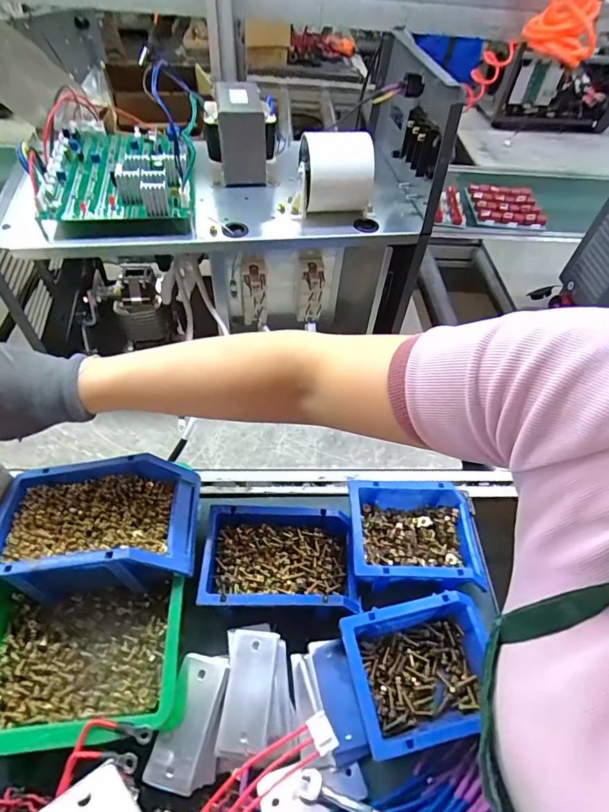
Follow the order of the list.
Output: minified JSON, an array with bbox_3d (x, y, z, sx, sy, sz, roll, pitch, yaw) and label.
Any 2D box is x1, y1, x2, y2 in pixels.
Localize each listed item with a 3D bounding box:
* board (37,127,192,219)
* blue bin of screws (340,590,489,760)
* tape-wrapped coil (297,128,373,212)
[{"bbox_3d":[-0.221,-0.285,0.512,0.154,0.044,0.200,-9,53,-11],"label":"board"},{"bbox_3d":[0.114,0.246,0.410,0.143,0.060,0.103,-8,53,-11],"label":"blue bin of screws"},{"bbox_3d":[0.036,-0.278,0.511,0.077,0.077,0.059,-5,53,-8],"label":"tape-wrapped coil"}]

